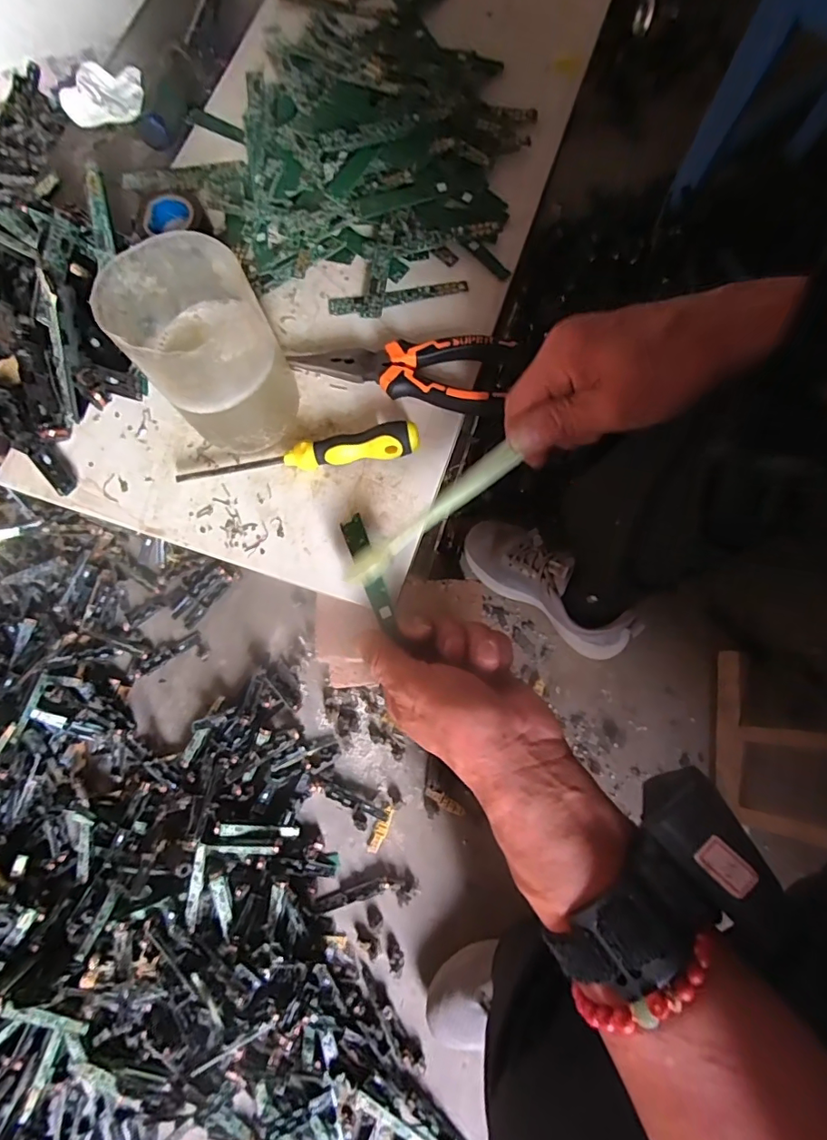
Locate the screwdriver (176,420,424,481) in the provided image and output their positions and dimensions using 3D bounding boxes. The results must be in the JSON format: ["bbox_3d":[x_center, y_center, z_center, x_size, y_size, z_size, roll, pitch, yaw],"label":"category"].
[{"bbox_3d":[-0.074,-0.077,0.324,0.153,0.021,0.022,-5,74,3],"label":"screwdriver"}]

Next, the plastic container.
[{"bbox_3d":[-0.115,-0.125,0.291,0.074,0.087,0.078,-1,74,5],"label":"plastic container"}]

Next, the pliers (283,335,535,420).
[{"bbox_3d":[-0.006,-0.139,0.336,0.147,0.018,0.047,13,76,8],"label":"pliers"}]

